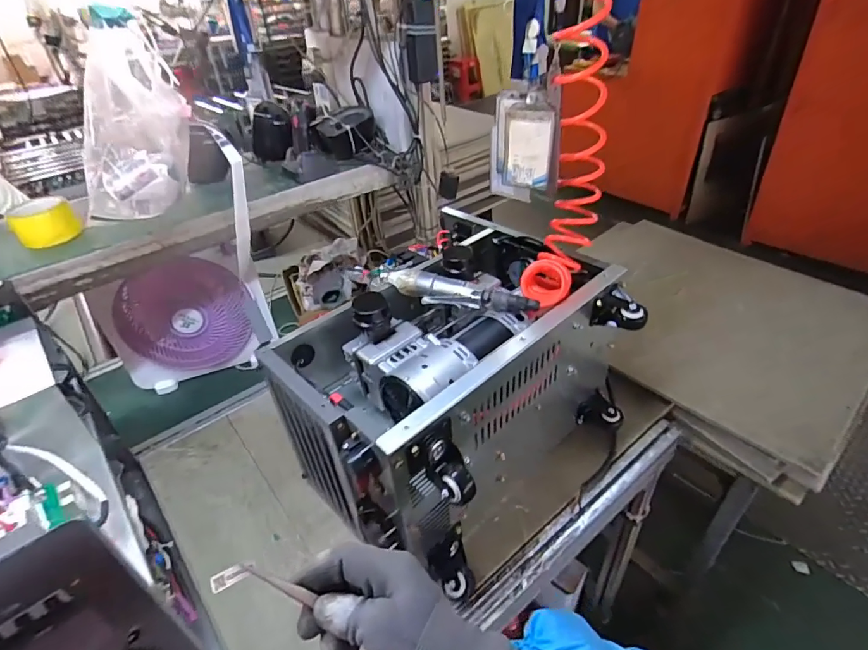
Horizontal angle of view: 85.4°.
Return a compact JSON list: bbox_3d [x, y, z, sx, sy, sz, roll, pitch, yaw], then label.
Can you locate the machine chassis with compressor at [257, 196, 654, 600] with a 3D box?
[{"bbox_3d":[0.030,0.081,0.832,0.562,0.339,0.459,-33,45,-31],"label":"machine chassis with compressor"}]

